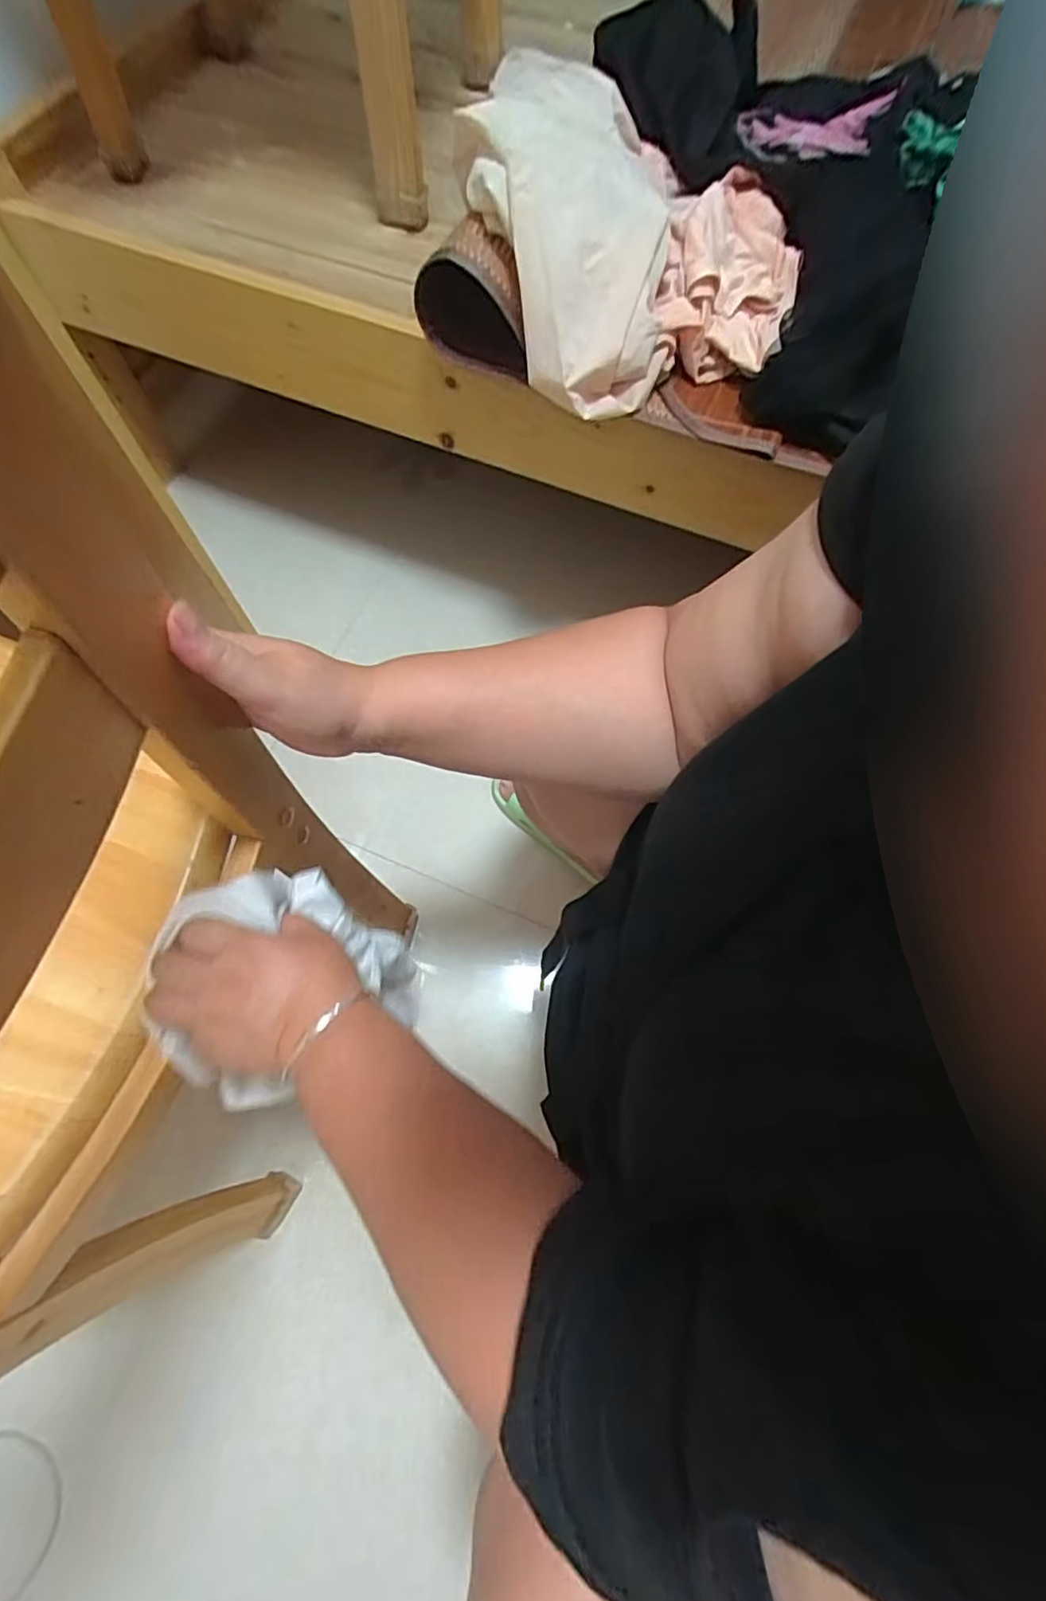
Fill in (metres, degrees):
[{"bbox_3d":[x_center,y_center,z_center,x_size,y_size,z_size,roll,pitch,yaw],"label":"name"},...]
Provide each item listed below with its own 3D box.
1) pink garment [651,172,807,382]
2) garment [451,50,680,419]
[{"bbox_3d":[0.209,-0.539,0.617,0.137,0.065,0.262,12,67,4],"label":"pink garment"},{"bbox_3d":[0.041,-0.551,0.588,0.203,0.136,0.341,3,67,0],"label":"garment"}]

